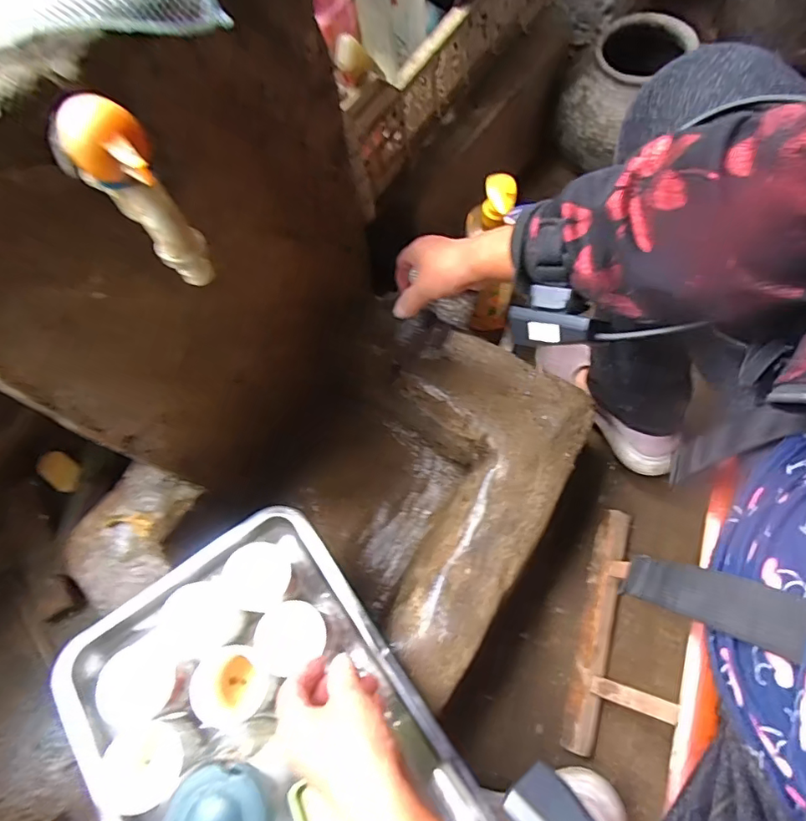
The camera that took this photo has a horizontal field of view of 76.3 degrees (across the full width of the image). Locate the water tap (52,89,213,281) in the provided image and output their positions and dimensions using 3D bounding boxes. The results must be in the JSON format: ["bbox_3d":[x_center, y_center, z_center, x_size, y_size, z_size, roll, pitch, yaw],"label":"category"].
[{"bbox_3d":[-0.132,-0.107,0.264,0.034,0.094,0.049,-35,71,-11],"label":"water tap"}]

